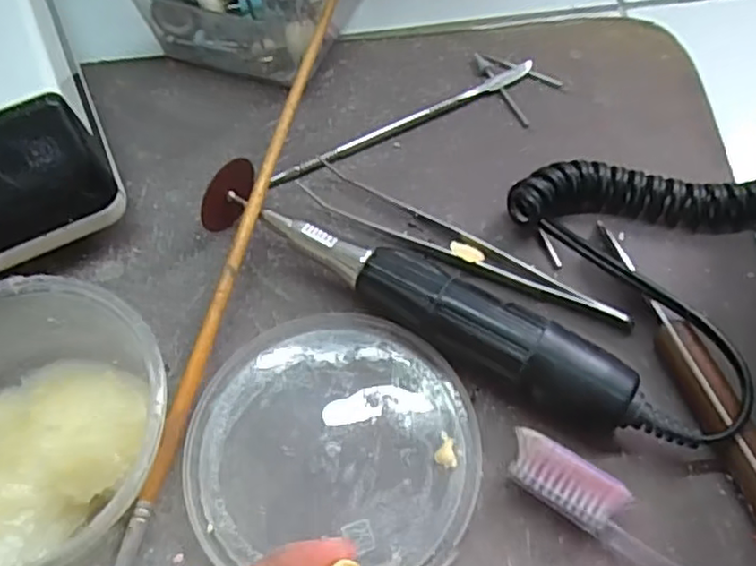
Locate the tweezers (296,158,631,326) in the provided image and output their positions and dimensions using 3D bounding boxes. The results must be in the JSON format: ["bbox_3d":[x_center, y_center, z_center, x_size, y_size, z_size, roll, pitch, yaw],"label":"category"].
[{"bbox_3d":[0.033,-0.014,0.277,0.142,0.008,0.020,28,69,16],"label":"tweezers"}]

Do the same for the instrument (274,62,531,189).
[{"bbox_3d":[0.013,-0.075,0.308,0.135,0.008,0.010,-27,65,-9],"label":"instrument"}]

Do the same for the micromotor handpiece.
[{"bbox_3d":[0.011,0.003,0.258,0.177,0.028,0.027,29,69,16],"label":"micromotor handpiece"}]

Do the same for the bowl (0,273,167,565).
[{"bbox_3d":[-0.130,0.046,0.238,0.104,0.042,0.096,-1,64,3],"label":"bowl"}]

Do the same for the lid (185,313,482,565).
[{"bbox_3d":[-0.016,0.056,0.246,0.102,0.006,0.092,5,64,6],"label":"lid"}]

